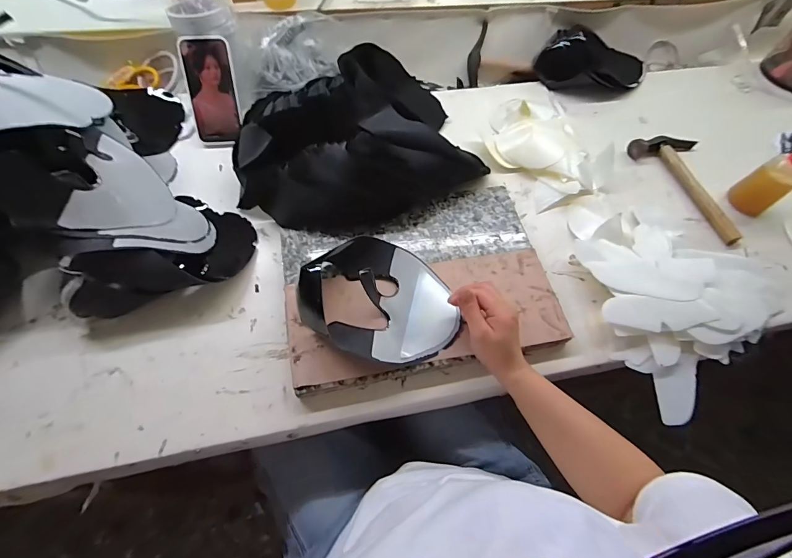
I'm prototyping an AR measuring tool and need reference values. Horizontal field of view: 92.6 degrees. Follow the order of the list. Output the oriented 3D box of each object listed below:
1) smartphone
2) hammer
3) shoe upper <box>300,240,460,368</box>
[{"bbox_3d":[-0.318,-0.323,0.657,0.080,0.166,0.016,-2,22,-4],"label":"smartphone"},{"bbox_3d":[0.547,-0.170,0.686,0.140,0.027,0.235,-11,64,-8],"label":"hammer"},{"bbox_3d":[-0.019,0.023,0.500,0.209,0.067,0.166,21,63,8],"label":"shoe upper"}]

